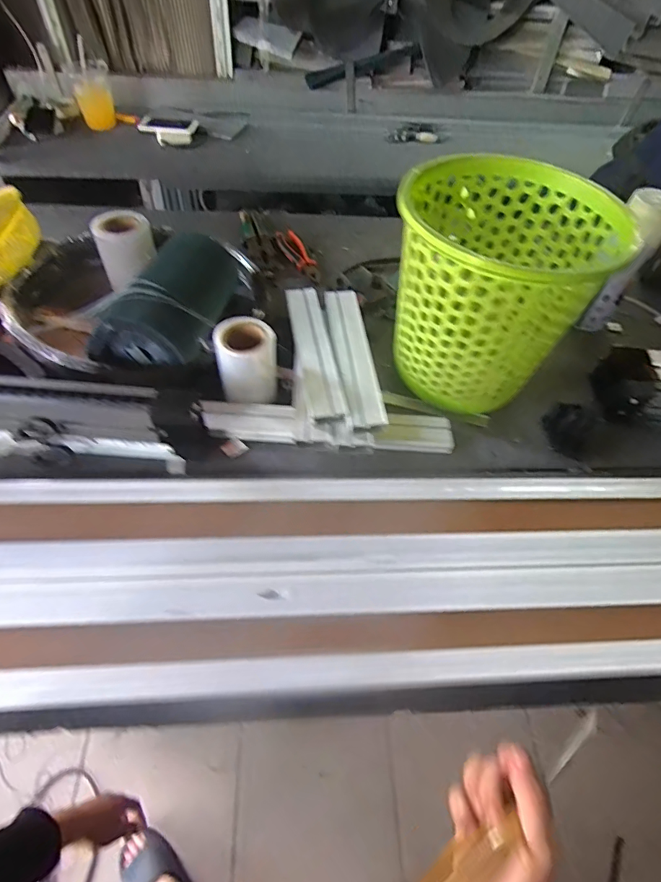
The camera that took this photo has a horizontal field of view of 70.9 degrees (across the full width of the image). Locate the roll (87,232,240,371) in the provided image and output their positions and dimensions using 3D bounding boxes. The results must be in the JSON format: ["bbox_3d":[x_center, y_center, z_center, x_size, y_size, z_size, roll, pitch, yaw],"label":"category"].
[{"bbox_3d":[-0.218,-0.202,0.638,0.115,0.098,0.238,11,54,4],"label":"roll"}]

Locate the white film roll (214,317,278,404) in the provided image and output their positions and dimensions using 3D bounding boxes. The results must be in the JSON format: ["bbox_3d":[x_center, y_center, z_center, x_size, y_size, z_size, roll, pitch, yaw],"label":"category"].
[{"bbox_3d":[-0.105,-0.096,0.592,0.072,0.103,0.061,-4,54,-6],"label":"white film roll"}]

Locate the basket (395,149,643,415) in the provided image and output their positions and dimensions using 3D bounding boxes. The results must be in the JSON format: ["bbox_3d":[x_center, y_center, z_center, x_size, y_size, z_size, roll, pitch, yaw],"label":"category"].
[{"bbox_3d":[0.192,-0.189,0.587,0.227,0.221,0.234,36,59,21],"label":"basket"}]

